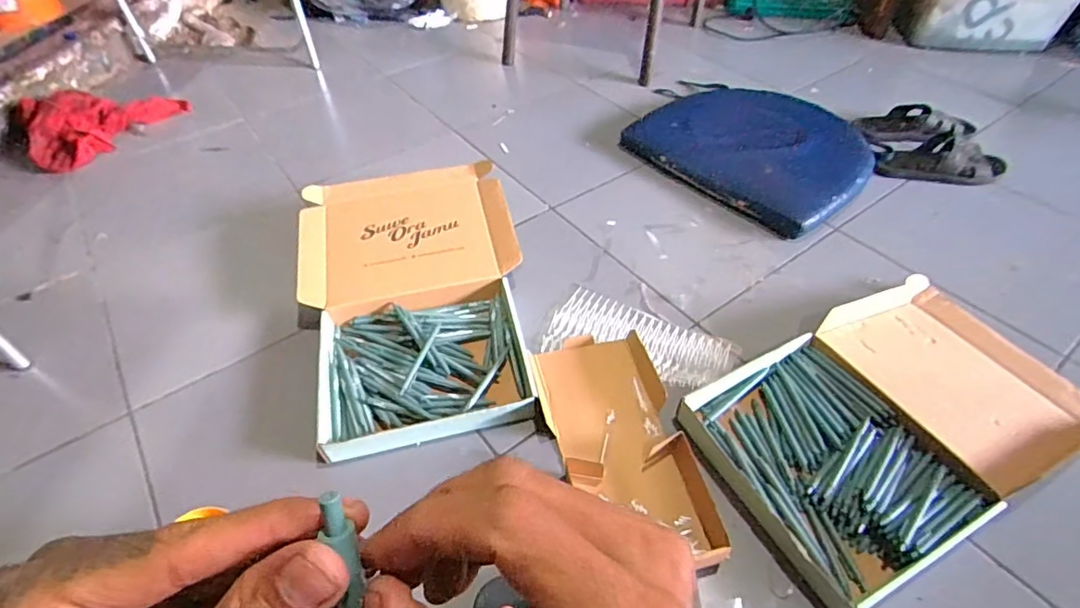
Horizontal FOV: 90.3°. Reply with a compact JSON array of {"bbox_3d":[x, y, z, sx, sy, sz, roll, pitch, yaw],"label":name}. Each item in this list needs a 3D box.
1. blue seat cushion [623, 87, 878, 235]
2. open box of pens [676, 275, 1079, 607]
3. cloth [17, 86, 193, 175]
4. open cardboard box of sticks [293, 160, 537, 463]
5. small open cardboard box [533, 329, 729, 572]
[{"bbox_3d":[0.456,-0.348,1.183,0.306,0.074,0.480,-36,57,-25],"label":"blue seat cushion"},{"bbox_3d":[0.499,0.158,0.779,0.543,0.090,0.332,-22,52,-16],"label":"open box of pens"},{"bbox_3d":[-1.109,-0.471,1.351,0.210,0.092,0.363,27,56,23],"label":"cloth"},{"bbox_3d":[-0.217,-0.028,0.931,0.379,0.071,0.554,-11,50,-7],"label":"open cardboard box of sticks"},{"bbox_3d":[0.110,0.189,0.762,0.191,0.062,0.366,-7,49,-4],"label":"small open cardboard box"}]

